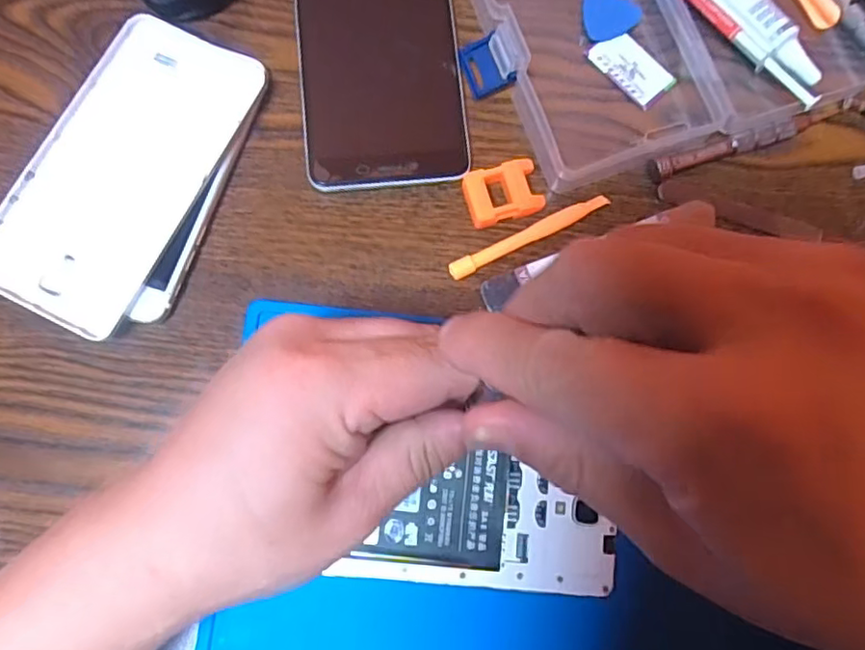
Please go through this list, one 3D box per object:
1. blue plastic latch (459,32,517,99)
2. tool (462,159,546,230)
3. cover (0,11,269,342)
[{"bbox_3d":[0.027,-0.126,0.297,0.022,0.005,0.027,-18,89,25],"label":"blue plastic latch"},{"bbox_3d":[0.033,-0.061,0.286,0.035,0.013,0.026,-17,82,-5],"label":"tool"},{"bbox_3d":[-0.140,-0.071,0.280,0.071,0.014,0.146,27,81,2],"label":"cover"}]

